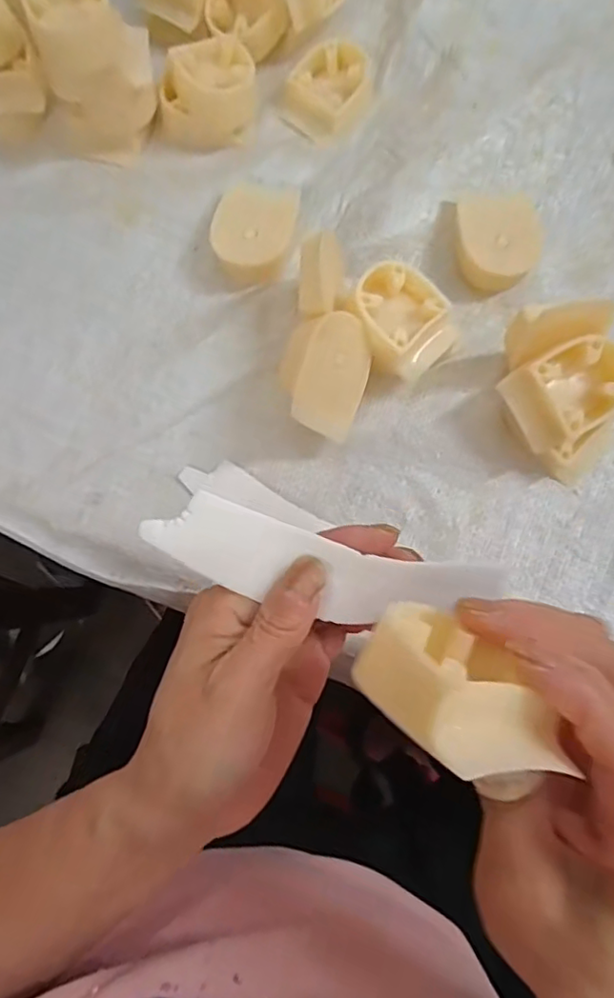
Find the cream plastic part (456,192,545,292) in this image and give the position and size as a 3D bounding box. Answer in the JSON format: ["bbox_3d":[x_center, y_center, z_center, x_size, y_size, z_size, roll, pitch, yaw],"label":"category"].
[{"bbox_3d":[0.115,-0.157,0.360,0.046,0.019,0.051,-3,77,0],"label":"cream plastic part"}]

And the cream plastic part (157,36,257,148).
[{"bbox_3d":[-0.064,-0.260,0.382,0.062,0.032,0.053,-2,77,0],"label":"cream plastic part"}]

